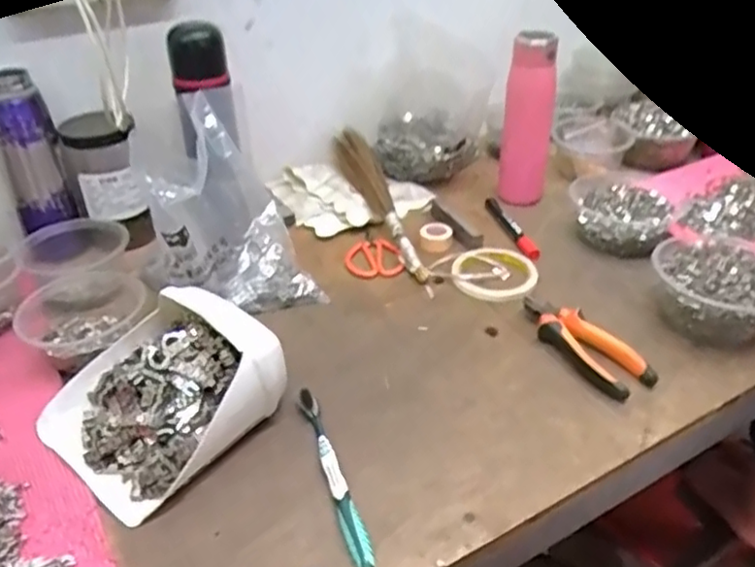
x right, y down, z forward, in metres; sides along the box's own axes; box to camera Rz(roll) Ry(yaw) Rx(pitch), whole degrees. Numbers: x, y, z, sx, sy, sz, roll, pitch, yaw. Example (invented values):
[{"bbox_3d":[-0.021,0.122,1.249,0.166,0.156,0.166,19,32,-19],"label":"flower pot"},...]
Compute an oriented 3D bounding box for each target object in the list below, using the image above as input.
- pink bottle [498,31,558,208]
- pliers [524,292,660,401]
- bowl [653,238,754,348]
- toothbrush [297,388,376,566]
[{"bbox_3d":[0.195,-0.211,0.841,0.059,0.212,0.047,11,36,16],"label":"pink bottle"},{"bbox_3d":[0.198,0.055,0.639,0.052,0.023,0.151,-21,39,-27],"label":"pliers"},{"bbox_3d":[0.349,0.006,0.662,0.099,0.069,0.123,-7,35,-9],"label":"bowl"},{"bbox_3d":[-0.036,0.150,0.517,0.016,0.012,0.180,-12,36,-16],"label":"toothbrush"}]

